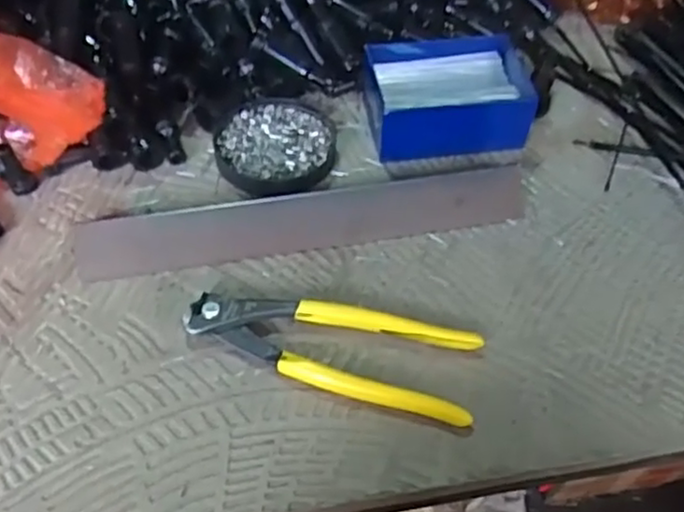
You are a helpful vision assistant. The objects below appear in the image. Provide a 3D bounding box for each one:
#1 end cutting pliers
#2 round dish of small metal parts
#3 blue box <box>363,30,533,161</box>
[{"bbox_3d":[-0.005,0.048,0.377,0.160,0.015,0.052,14,54,9],"label":"end cutting pliers"},{"bbox_3d":[-0.047,-0.079,0.480,0.083,0.011,0.090,0,53,-1],"label":"round dish of small metal parts"},{"bbox_3d":[0.076,-0.116,0.484,0.117,0.042,0.081,-7,53,-6],"label":"blue box"}]

